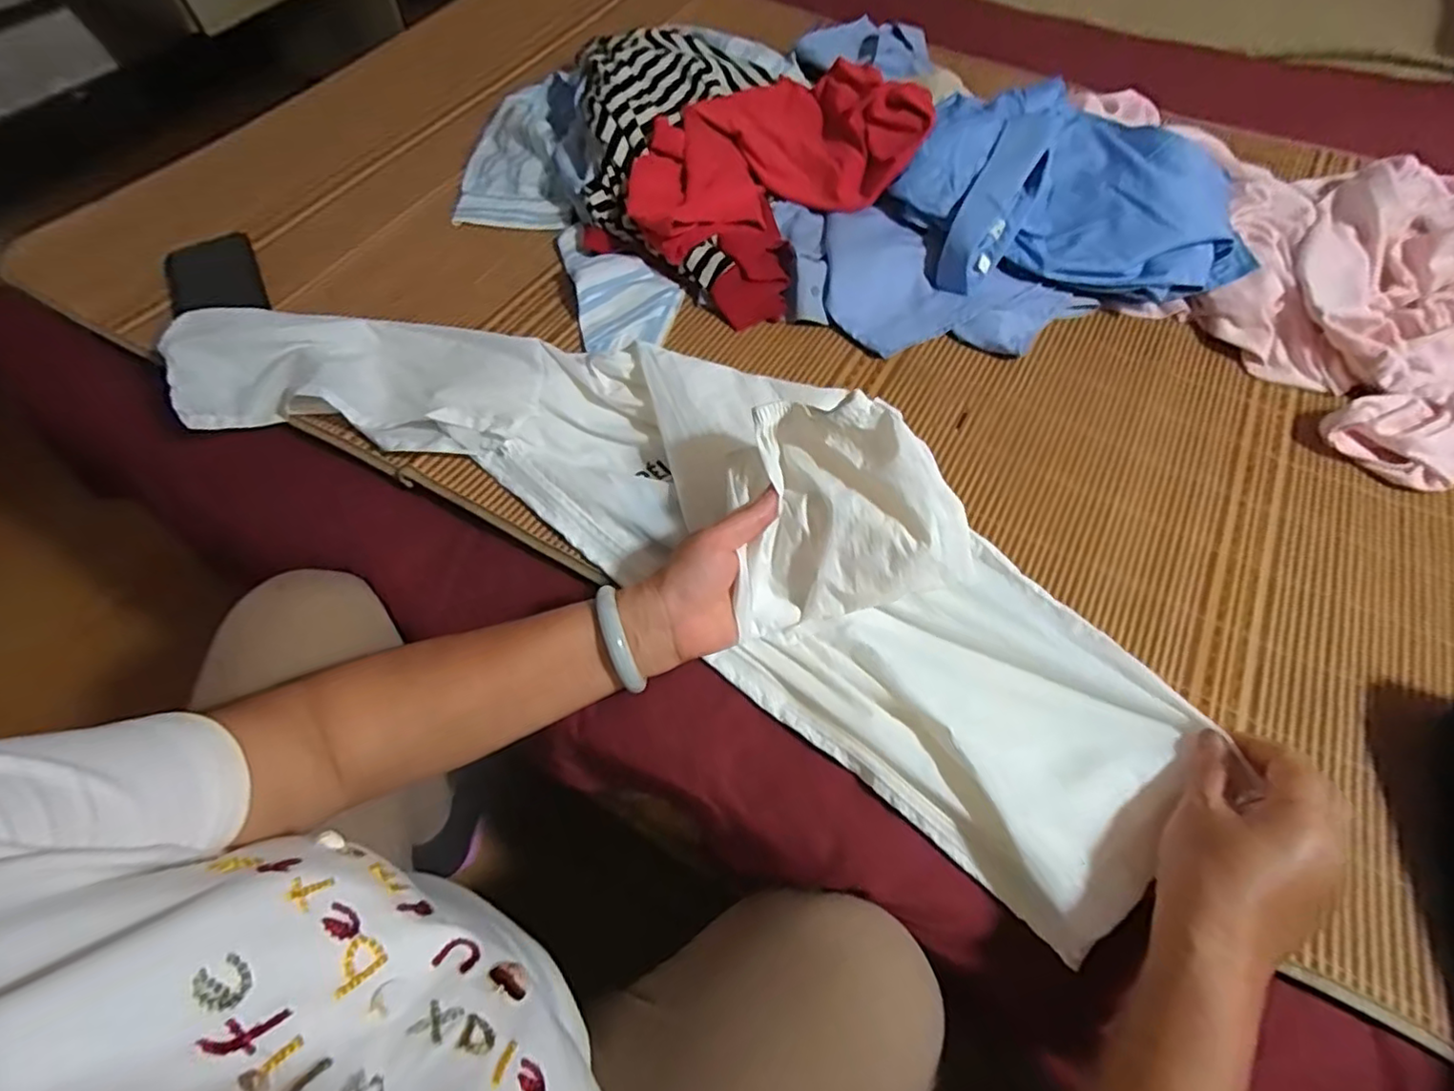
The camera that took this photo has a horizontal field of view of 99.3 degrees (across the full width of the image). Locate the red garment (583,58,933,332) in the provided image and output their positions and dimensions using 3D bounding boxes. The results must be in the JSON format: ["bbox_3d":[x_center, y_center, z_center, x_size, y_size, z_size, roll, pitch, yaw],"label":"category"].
[{"bbox_3d":[0.046,-0.412,0.673,0.248,0.093,0.341,34,65,18],"label":"red garment"}]

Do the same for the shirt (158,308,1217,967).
[{"bbox_3d":[-0.067,-0.060,0.463,0.797,0.130,0.230,29,64,16],"label":"shirt"}]

